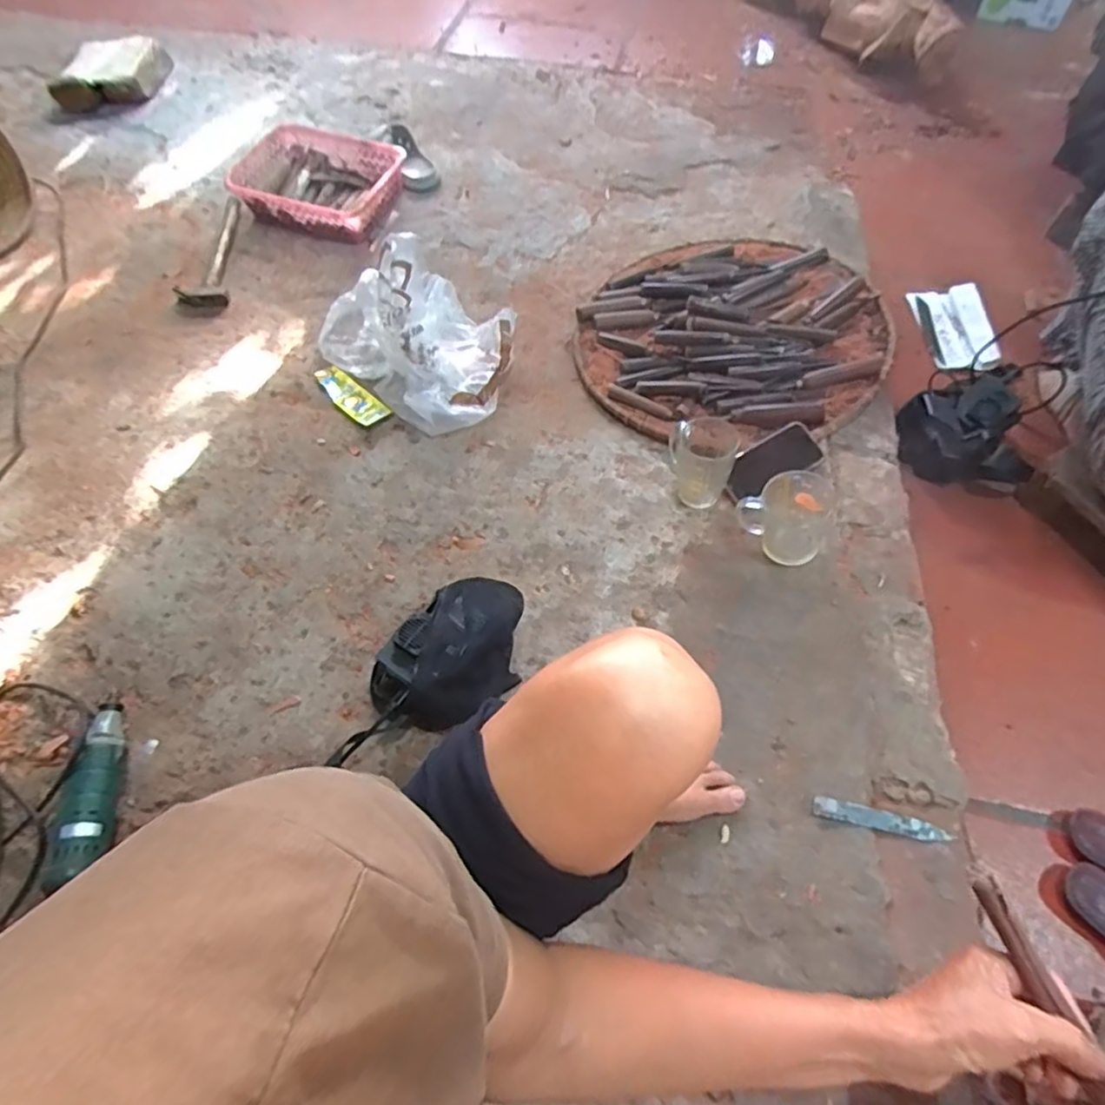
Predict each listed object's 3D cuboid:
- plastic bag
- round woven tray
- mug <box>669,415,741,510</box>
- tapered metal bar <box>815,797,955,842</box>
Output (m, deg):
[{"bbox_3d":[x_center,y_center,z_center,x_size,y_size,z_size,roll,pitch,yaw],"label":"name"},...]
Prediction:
[{"bbox_3d":[-0.220,-0.384,1.059,0.350,0.169,0.244,33,61,16],"label":"plastic bag"},{"bbox_3d":[0.294,-0.391,1.087,0.488,0.068,0.491,0,60,0],"label":"round woven tray"},{"bbox_3d":[0.211,-0.132,0.907,0.091,0.112,0.096,0,60,0],"label":"mug"},{"bbox_3d":[0.358,0.291,0.678,0.144,0.007,0.021,12,61,6],"label":"tapered metal bar"}]

